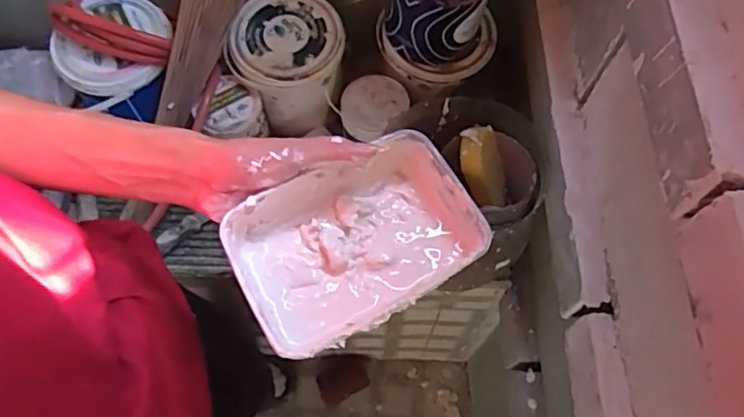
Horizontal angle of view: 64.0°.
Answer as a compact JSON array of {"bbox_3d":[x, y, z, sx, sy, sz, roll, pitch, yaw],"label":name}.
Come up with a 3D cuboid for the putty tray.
[{"bbox_3d":[-0.011,0.027,0.424,0.167,0.041,0.113,-28,67,-16],"label":"putty tray"}]

